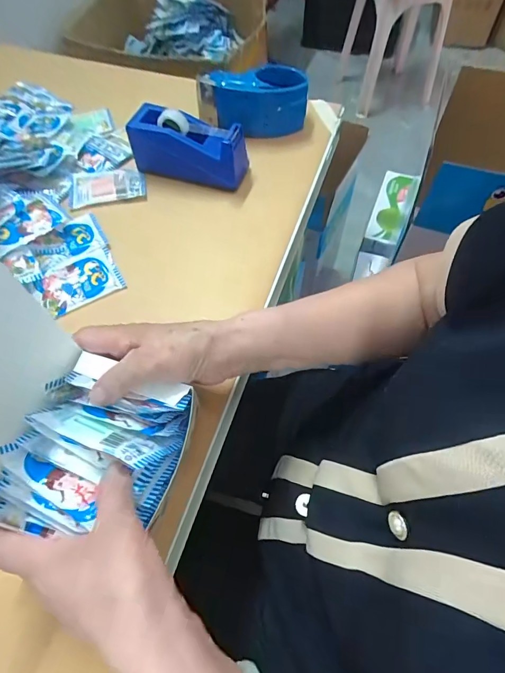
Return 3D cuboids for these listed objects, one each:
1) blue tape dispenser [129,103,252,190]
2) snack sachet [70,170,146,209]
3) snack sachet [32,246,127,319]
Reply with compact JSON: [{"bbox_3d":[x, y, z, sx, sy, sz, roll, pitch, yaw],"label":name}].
[{"bbox_3d":[-0.084,-0.251,0.506,0.154,0.069,0.054,16,62,10],"label":"blue tape dispenser"},{"bbox_3d":[-0.199,-0.208,0.523,0.099,0.007,0.068,-11,61,-5],"label":"snack sachet"},{"bbox_3d":[-0.200,-0.064,0.440,0.089,0.010,0.063,-28,64,-14],"label":"snack sachet"}]

